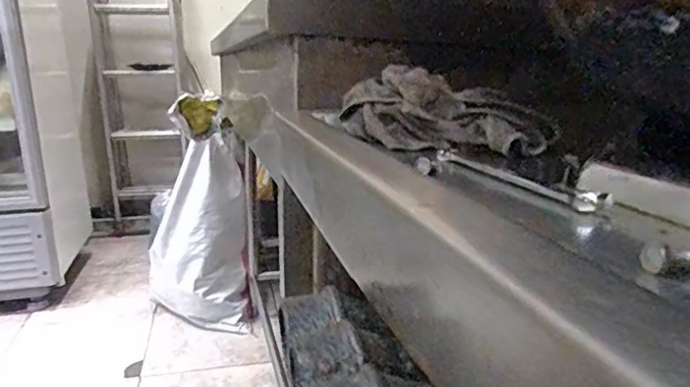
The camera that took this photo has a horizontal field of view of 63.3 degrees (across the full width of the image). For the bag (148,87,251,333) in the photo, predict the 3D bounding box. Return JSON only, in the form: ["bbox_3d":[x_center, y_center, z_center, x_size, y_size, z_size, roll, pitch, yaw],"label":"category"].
[{"bbox_3d":[-0.452,0.073,1.708,0.285,0.690,0.247,-5,15,-21],"label":"bag"}]

